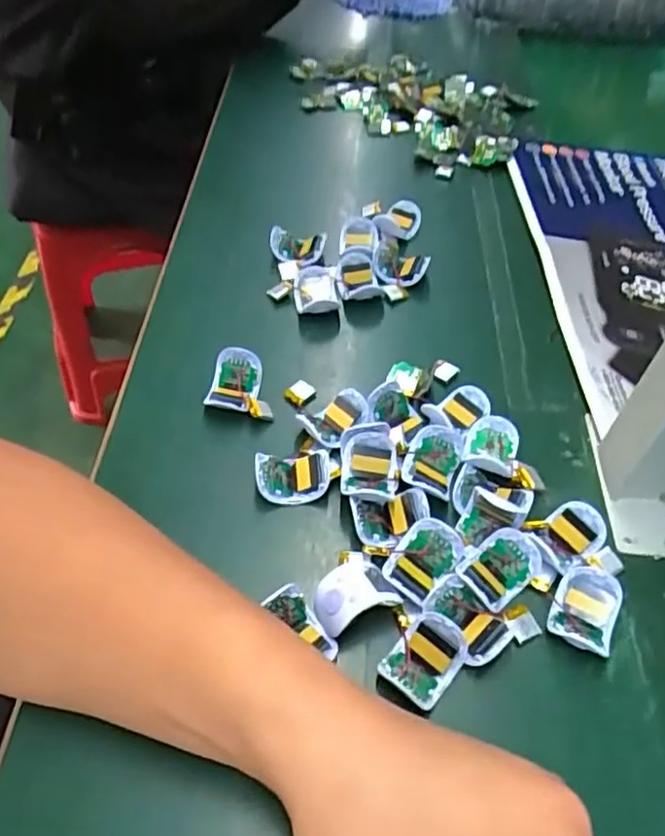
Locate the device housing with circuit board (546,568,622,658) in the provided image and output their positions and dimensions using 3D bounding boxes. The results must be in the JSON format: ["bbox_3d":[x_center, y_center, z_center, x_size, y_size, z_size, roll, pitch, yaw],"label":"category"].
[{"bbox_3d":[0.127,0.096,0.326,0.029,0.014,0.043,24,54,16],"label":"device housing with circuit board"}]

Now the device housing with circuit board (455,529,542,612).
[{"bbox_3d":[0.086,0.076,0.335,0.041,0.016,0.030,-31,59,-25],"label":"device housing with circuit board"}]

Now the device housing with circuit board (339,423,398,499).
[{"bbox_3d":[0.021,0.027,0.366,0.033,0.021,0.044,2,51,-1],"label":"device housing with circuit board"}]

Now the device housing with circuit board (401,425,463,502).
[{"bbox_3d":[0.057,0.022,0.371,0.030,0.011,0.041,19,52,12],"label":"device housing with circuit board"}]

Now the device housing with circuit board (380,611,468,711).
[{"bbox_3d":[0.044,0.113,0.308,0.030,0.012,0.038,32,56,21],"label":"device housing with circuit board"}]

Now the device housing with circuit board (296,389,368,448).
[{"bbox_3d":[0.002,0.000,0.397,0.038,0.016,0.029,-36,61,-28],"label":"device housing with circuit board"}]

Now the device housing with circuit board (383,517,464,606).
[{"bbox_3d":[0.046,0.073,0.334,0.031,0.016,0.042,27,54,18],"label":"device housing with circuit board"}]

